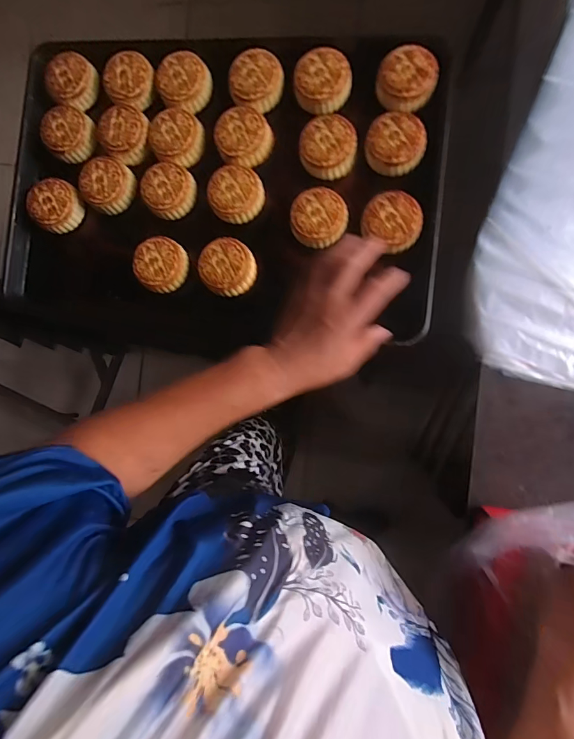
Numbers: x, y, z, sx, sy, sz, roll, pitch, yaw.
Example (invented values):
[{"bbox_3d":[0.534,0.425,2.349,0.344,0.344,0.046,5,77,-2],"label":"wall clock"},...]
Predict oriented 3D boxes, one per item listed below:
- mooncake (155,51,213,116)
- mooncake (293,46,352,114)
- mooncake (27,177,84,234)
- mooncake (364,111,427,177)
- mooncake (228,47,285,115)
[{"bbox_3d":[-0.146,-0.404,0.551,0.073,0.027,0.071,0,87,8],"label":"mooncake"},{"bbox_3d":[0.048,-0.386,0.521,0.072,0.022,0.076,-3,87,7],"label":"mooncake"},{"bbox_3d":[-0.336,-0.239,0.569,0.068,0.030,0.070,0,87,8],"label":"mooncake"},{"bbox_3d":[0.141,-0.292,0.507,0.074,0.024,0.069,0,87,6],"label":"mooncake"},{"bbox_3d":[-0.044,-0.394,0.535,0.071,0.026,0.071,0,87,8],"label":"mooncake"}]

